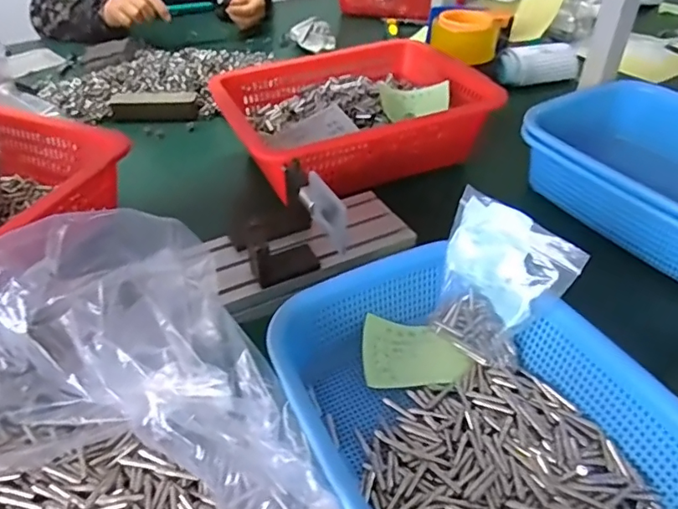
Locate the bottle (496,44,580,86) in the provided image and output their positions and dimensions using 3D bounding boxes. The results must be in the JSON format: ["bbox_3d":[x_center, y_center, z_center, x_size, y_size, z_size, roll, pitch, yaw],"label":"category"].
[{"bbox_3d":[0.304,-0.290,0.820,0.117,0.043,0.044,0,41,0],"label":"bottle"}]

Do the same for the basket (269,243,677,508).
[{"bbox_3d":[0.093,0.115,0.350,0.213,0.074,0.285,-22,46,-23],"label":"basket"}]

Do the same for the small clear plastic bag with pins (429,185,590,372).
[{"bbox_3d":[0.124,0.022,0.410,0.094,0.122,0.034,33,35,33],"label":"small clear plastic bag with pins"}]

